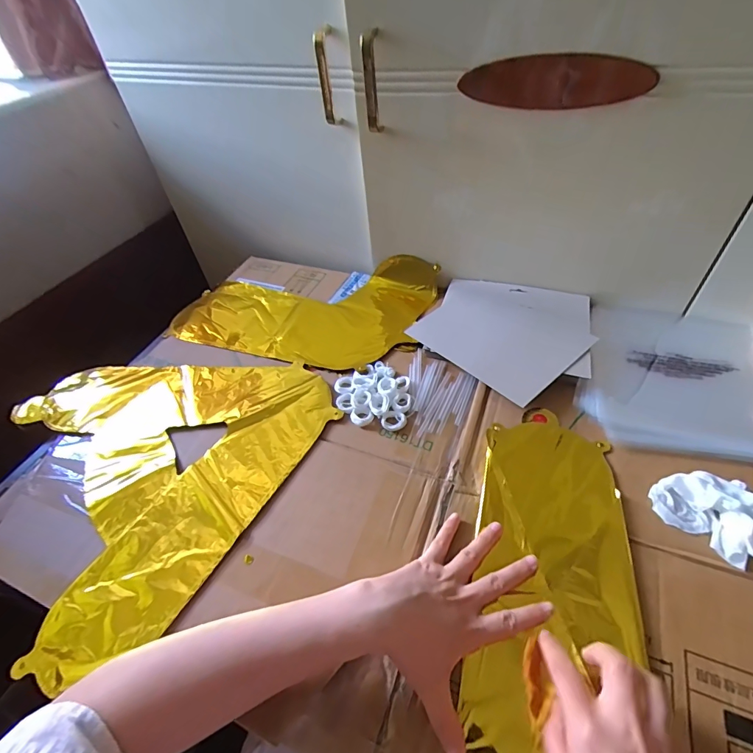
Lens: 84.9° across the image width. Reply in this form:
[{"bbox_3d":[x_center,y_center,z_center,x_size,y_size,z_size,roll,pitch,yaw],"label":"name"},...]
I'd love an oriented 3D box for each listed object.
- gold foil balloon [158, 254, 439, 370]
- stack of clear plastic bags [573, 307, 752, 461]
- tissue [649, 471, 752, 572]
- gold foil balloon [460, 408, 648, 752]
[{"bbox_3d":[-0.112,-0.113,0.645,0.391,0.046,0.234,14,51,17],"label":"gold foil balloon"},{"bbox_3d":[0.365,-0.006,0.492,0.222,0.015,0.228,10,50,14],"label":"stack of clear plastic bags"},{"bbox_3d":[0.310,0.117,0.378,0.073,0.027,0.085,-38,55,-26],"label":"tissue"},{"bbox_3d":[0.146,0.213,0.344,0.129,0.032,0.421,6,51,17],"label":"gold foil balloon"}]

